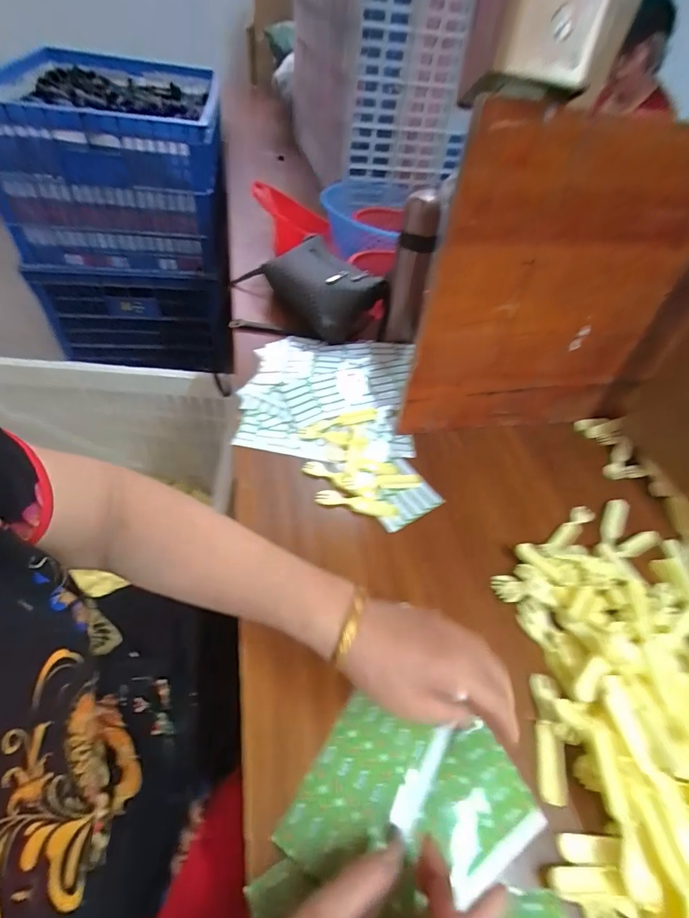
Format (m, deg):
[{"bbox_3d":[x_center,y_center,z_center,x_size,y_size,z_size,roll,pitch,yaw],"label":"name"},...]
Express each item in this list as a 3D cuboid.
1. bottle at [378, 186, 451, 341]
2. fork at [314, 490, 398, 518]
[{"bbox_3d":[0.113,-0.310,0.689,0.070,0.237,0.056,24,50,11],"label":"bottle"},{"bbox_3d":[0.015,0.058,0.539,0.105,0.010,0.021,14,49,2],"label":"fork"}]

